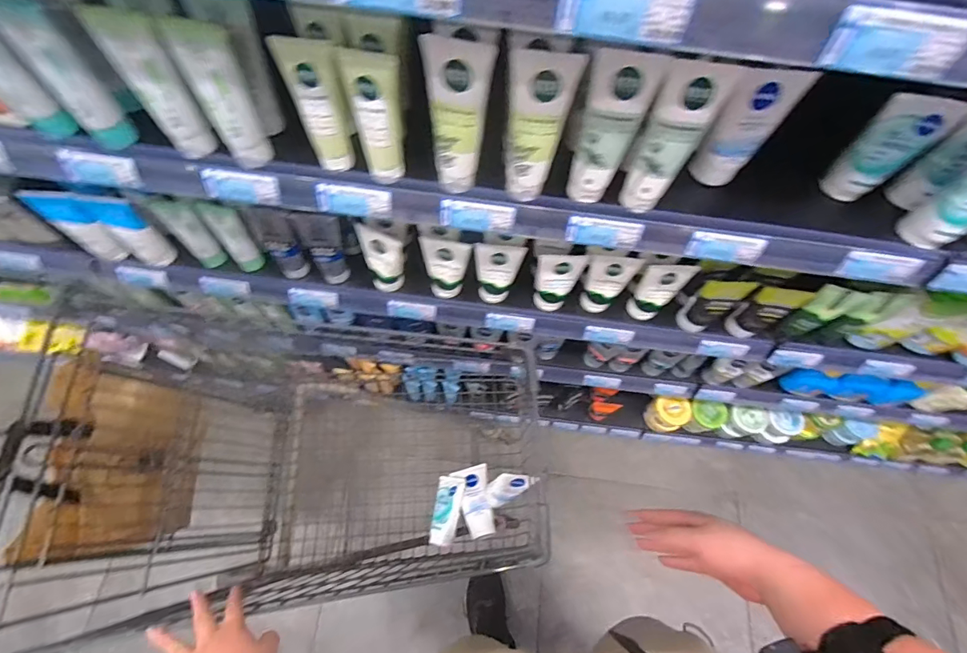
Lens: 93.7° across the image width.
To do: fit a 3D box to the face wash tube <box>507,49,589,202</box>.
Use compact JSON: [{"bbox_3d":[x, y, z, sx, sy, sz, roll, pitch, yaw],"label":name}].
[{"bbox_3d":[0.050,-0.191,0.444,0.061,0.147,0.045,11,68,1],"label":"face wash tube"}]

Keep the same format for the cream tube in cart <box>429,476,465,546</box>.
[{"bbox_3d":[-0.073,0.360,0.891,0.052,0.042,0.125,11,68,2],"label":"cream tube in cart"}]

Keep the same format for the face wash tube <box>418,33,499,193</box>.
[{"bbox_3d":[-0.023,-0.205,0.445,0.061,0.146,0.053,-3,68,-4],"label":"face wash tube"}]

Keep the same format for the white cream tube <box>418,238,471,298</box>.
[{"bbox_3d":[-0.063,-0.093,0.736,0.076,0.125,0.039,6,68,-1],"label":"white cream tube"}]

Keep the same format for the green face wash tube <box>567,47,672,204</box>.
[{"bbox_3d":[0.117,-0.186,0.441,0.060,0.160,0.031,20,68,5],"label":"green face wash tube"}]

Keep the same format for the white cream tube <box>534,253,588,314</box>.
[{"bbox_3d":[0.118,-0.067,0.740,0.073,0.136,0.038,2,68,-2],"label":"white cream tube"}]

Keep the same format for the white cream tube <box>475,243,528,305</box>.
[{"bbox_3d":[0.021,-0.085,0.735,0.071,0.130,0.039,7,68,0],"label":"white cream tube"}]

